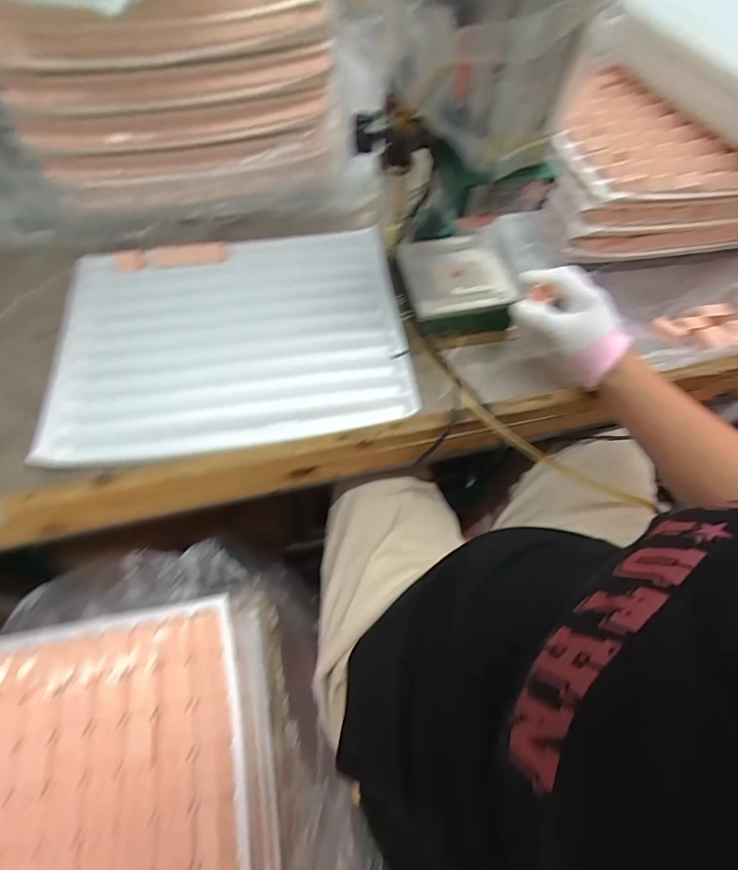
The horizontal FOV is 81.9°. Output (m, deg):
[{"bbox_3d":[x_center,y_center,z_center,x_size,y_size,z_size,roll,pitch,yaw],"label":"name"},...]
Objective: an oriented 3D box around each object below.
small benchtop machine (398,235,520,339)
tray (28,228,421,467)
[{"bbox_3d":[0.106,-0.187,0.536,0.129,0.043,0.130,-9,64,-6],"label":"small benchtop machine"},{"bbox_3d":[-0.163,-0.124,0.512,0.398,0.015,0.294,-9,64,-7],"label":"tray"}]

